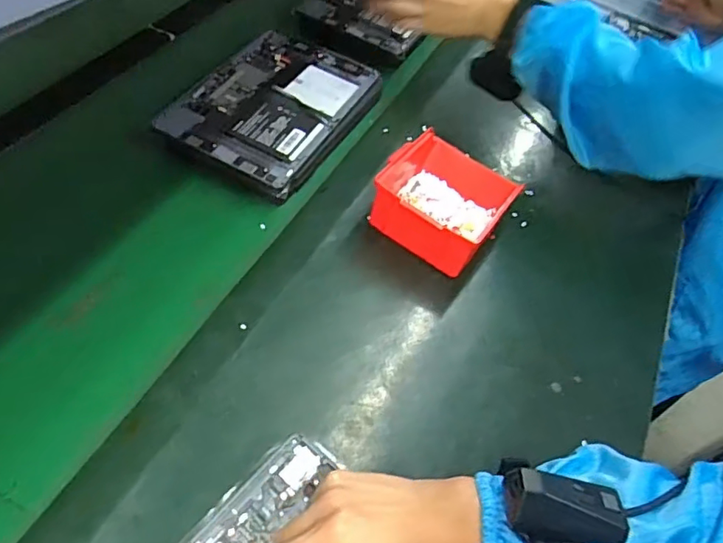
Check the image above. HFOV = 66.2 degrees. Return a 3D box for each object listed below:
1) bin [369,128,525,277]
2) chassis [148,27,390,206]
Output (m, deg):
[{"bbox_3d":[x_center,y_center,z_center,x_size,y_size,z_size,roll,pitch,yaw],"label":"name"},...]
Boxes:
[{"bbox_3d":[0.088,-0.082,0.589,0.124,0.063,0.146,31,56,12],"label":"bin"},{"bbox_3d":[-0.104,-0.198,0.673,0.180,0.034,0.269,22,47,12],"label":"chassis"}]

